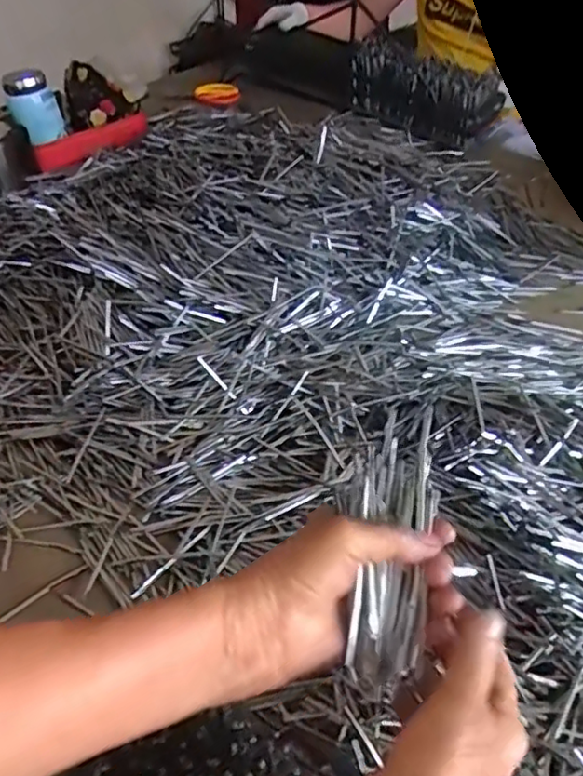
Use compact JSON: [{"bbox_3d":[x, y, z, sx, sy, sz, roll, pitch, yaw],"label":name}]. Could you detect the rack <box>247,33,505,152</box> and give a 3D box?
[{"bbox_3d":[0.149,-0.703,1.339,0.625,0.130,0.129,31,53,26],"label":"rack"}]

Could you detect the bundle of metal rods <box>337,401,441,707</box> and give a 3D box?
[{"bbox_3d":[0.054,0.089,0.347,0.054,0.024,0.160,7,67,5],"label":"bundle of metal rods"}]

